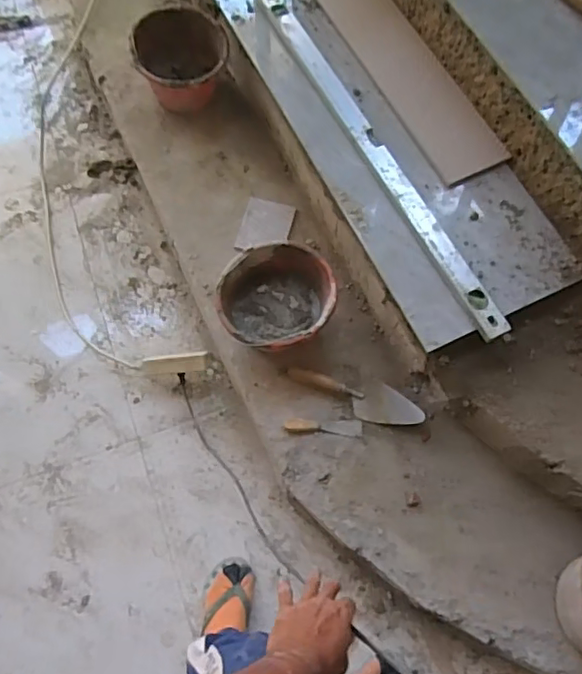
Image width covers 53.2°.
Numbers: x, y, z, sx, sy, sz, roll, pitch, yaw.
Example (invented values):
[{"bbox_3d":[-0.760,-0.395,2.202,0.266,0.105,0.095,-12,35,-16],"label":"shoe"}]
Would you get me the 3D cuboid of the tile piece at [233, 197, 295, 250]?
[{"bbox_3d":[-0.061,-0.269,1.414,0.117,0.008,0.141,13,70,2],"label":"tile piece"}]

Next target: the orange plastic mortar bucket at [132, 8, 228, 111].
[{"bbox_3d":[-0.272,-0.696,1.463,0.225,0.150,0.209,1,70,-2],"label":"orange plastic mortar bucket"}]

